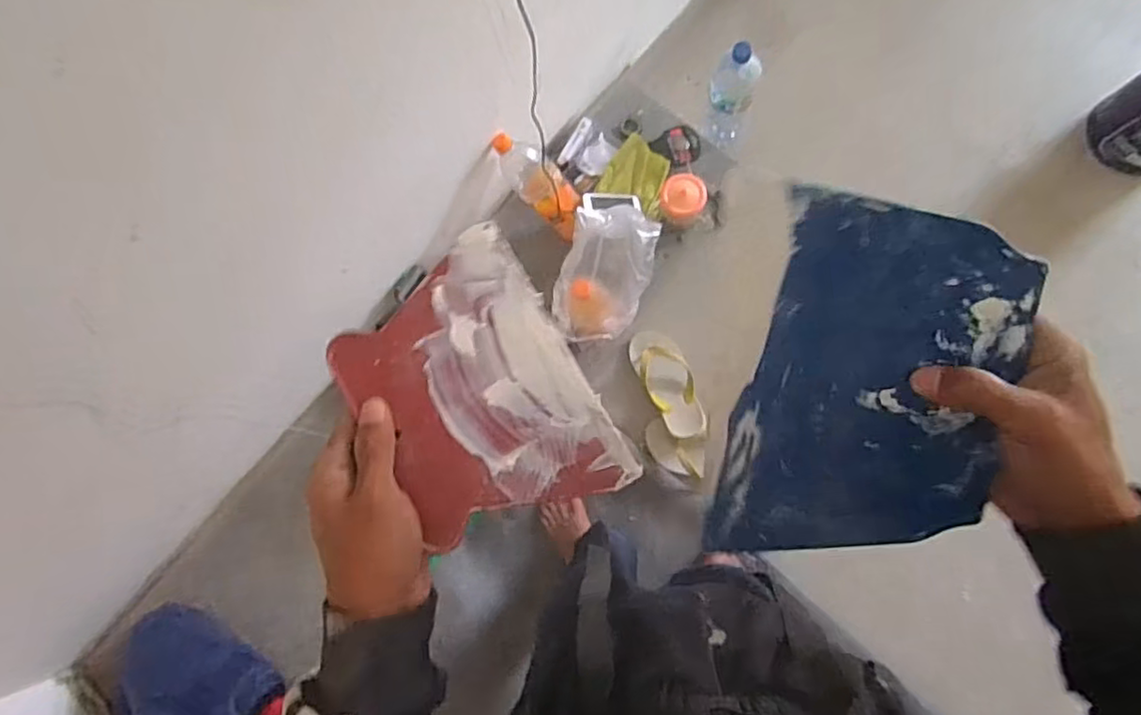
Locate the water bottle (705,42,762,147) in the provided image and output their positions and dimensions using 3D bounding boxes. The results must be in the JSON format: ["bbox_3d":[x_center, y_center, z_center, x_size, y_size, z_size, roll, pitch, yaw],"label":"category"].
[{"bbox_3d":[0.302,-0.486,1.254,0.077,0.302,0.071,-1,85,6],"label":"water bottle"}]

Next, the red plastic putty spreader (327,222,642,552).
[{"bbox_3d":[-0.053,0.020,0.366,0.116,0.006,0.161,-32,77,-5],"label":"red plastic putty spreader"}]

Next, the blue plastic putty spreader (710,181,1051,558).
[{"bbox_3d":[0.155,0.024,0.341,0.130,0.006,0.198,10,113,7],"label":"blue plastic putty spreader"}]

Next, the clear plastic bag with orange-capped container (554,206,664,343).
[{"bbox_3d":[0.052,-0.130,1.061,0.137,0.075,0.228,14,116,-9],"label":"clear plastic bag with orange-capped container"}]

